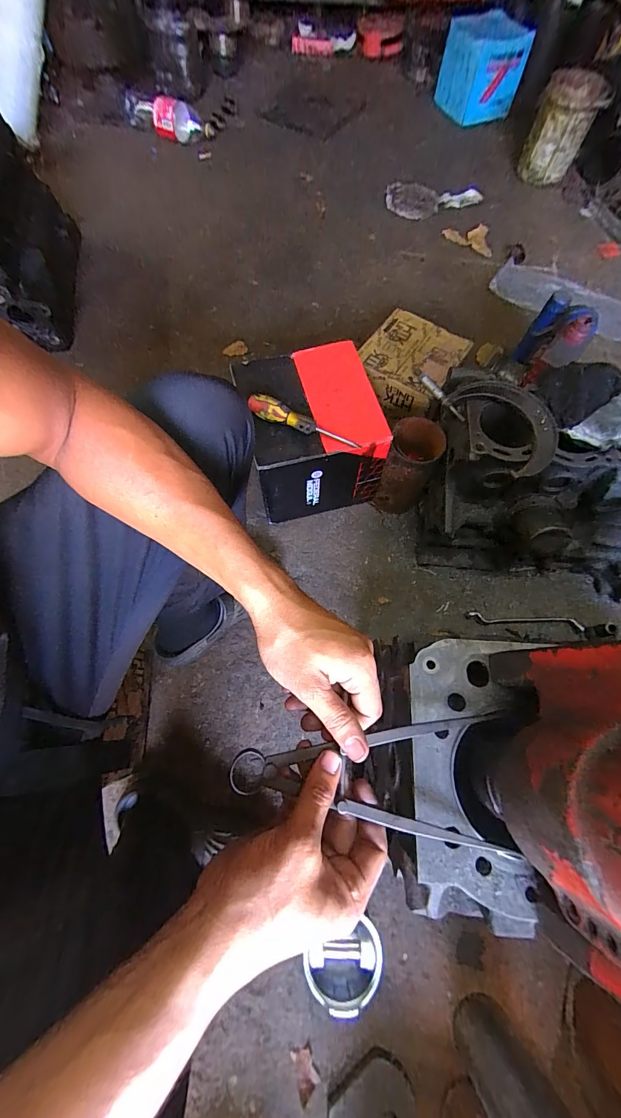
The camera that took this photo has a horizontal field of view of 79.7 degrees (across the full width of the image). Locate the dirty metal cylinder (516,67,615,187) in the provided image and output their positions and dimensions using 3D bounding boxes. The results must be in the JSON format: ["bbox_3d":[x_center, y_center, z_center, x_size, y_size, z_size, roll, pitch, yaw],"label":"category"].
[{"bbox_3d":[0.743,-1.272,1.104,0.174,0.209,0.174,24,71,8],"label":"dirty metal cylinder"}]

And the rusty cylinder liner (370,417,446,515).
[{"bbox_3d":[0.187,-0.171,0.722,0.089,0.183,0.092,23,71,7],"label":"rusty cylinder liner"}]

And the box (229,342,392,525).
[{"bbox_3d":[0.001,-0.236,0.745,0.224,0.231,0.230,-12,70,-6],"label":"box"}]

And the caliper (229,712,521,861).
[{"bbox_3d":[0.049,0.161,0.275,0.209,0.017,0.094,6,68,-8],"label":"caliper"}]

